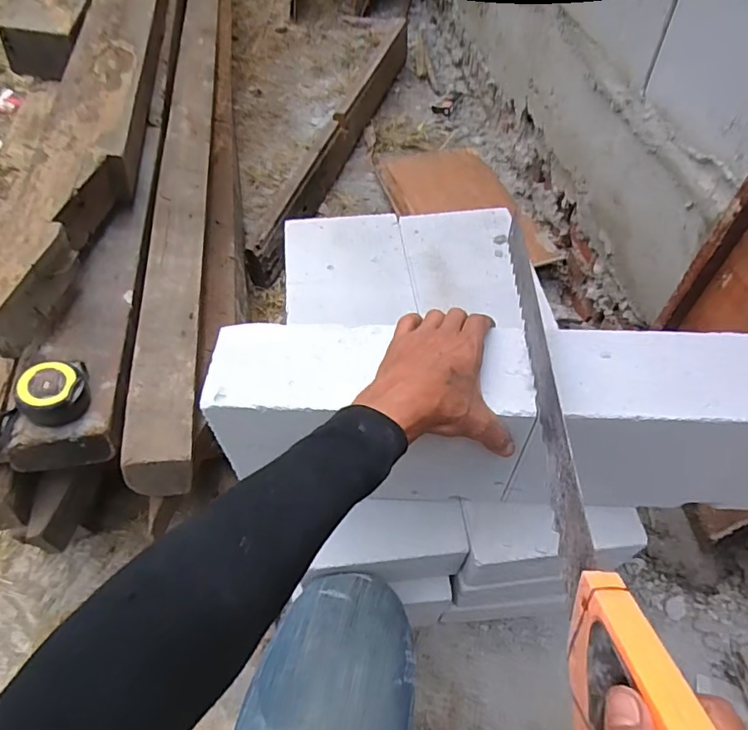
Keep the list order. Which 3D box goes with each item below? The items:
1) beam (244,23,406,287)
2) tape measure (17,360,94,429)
[{"bbox_3d":[-0.086,-0.613,1.352,0.064,0.116,0.983,16,60,14],"label":"beam"},{"bbox_3d":[-0.354,0.033,0.577,0.064,0.057,0.061,-2,57,3],"label":"tape measure"}]

